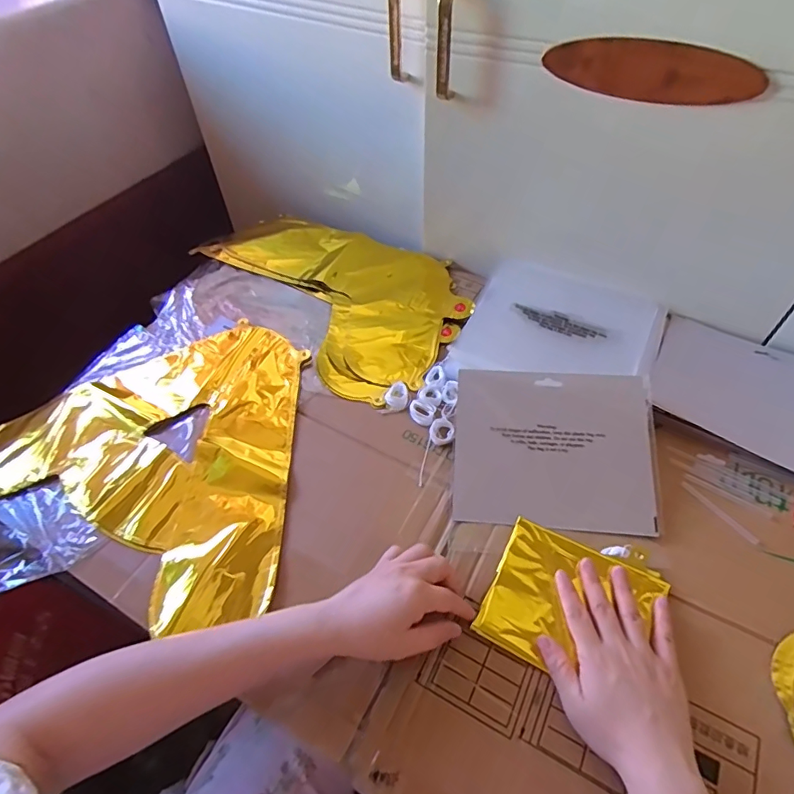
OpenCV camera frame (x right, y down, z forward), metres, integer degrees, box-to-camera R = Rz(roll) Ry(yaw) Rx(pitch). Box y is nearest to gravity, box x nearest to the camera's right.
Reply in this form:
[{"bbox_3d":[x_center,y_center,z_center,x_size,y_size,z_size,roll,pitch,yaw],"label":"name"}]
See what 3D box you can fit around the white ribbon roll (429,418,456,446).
[{"bbox_3d":[0.049,0.036,0.532,0.027,0.008,0.033,10,53,8],"label":"white ribbon roll"}]

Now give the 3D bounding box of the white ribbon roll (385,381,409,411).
[{"bbox_3d":[-0.001,-0.001,0.564,0.026,0.009,0.033,-5,52,-3],"label":"white ribbon roll"}]

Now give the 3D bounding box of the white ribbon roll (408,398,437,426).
[{"bbox_3d":[0.029,0.017,0.550,0.032,0.006,0.028,27,57,20],"label":"white ribbon roll"}]

